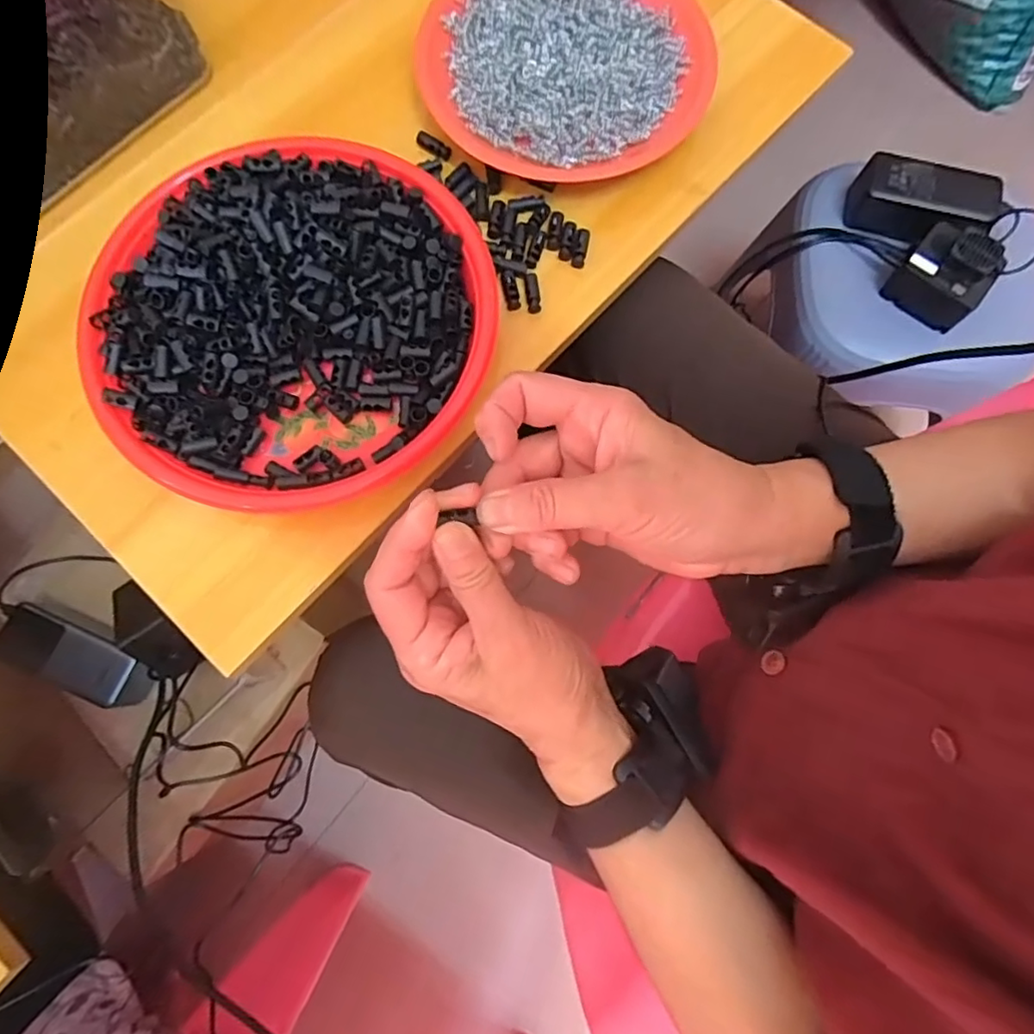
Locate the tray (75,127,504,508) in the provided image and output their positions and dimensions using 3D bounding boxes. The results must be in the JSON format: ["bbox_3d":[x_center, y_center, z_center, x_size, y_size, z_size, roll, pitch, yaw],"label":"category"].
[{"bbox_3d":[-0.135,-0.119,0.360,0.225,0.042,0.232,21,78,5],"label":"tray"}]

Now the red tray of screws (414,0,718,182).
[{"bbox_3d":[0.030,-0.307,0.407,0.189,0.026,0.170,-26,78,-6],"label":"red tray of screws"}]

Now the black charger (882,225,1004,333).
[{"bbox_3d":[0.422,-0.240,0.586,0.080,0.052,0.079,41,81,9],"label":"black charger"}]

